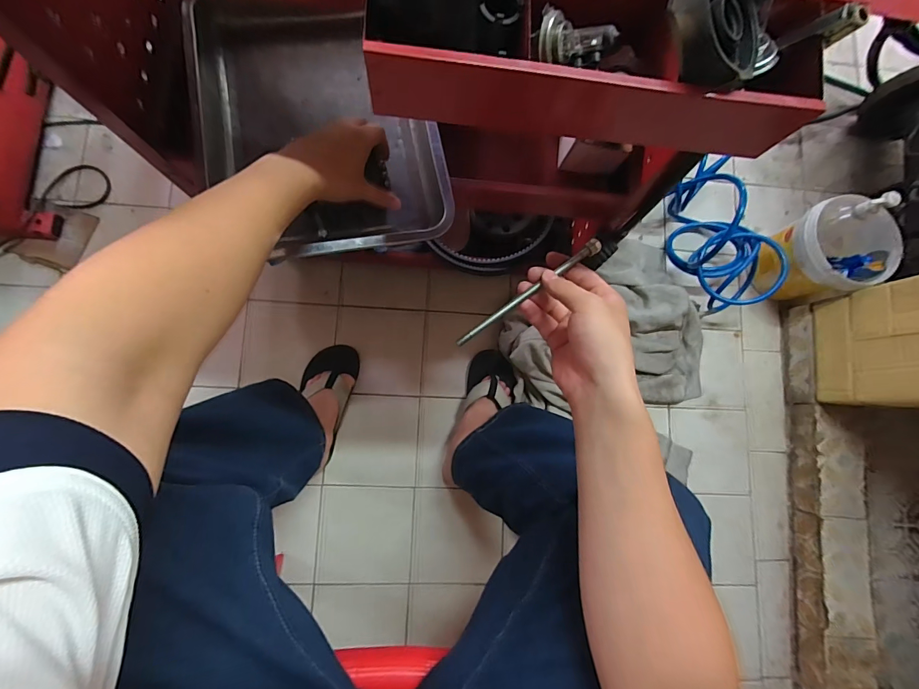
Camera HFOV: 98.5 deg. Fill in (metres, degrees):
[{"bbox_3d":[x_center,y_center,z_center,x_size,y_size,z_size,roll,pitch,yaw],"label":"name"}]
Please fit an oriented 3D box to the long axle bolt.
[{"bbox_3d":[0.067,-0.050,0.378,0.170,0.008,0.012,-35,88,-8],"label":"long axle bolt"}]

